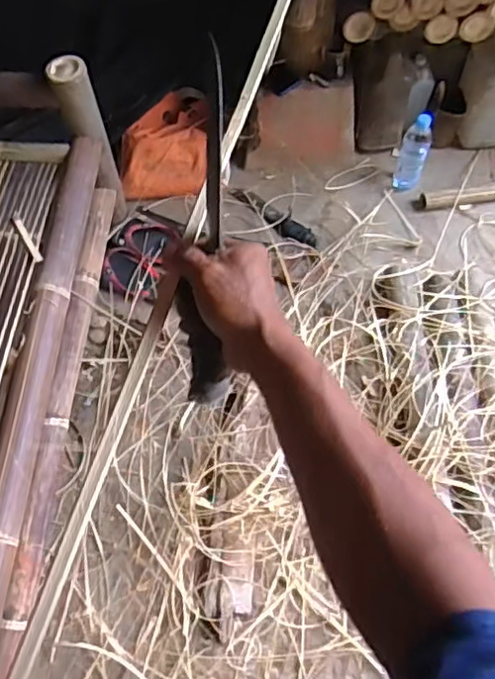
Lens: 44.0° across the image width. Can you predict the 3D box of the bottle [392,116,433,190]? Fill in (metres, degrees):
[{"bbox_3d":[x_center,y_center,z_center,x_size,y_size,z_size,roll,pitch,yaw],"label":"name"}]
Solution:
[{"bbox_3d":[0.412,-0.465,1.504,0.068,0.193,0.063,13,64,8],"label":"bottle"}]

